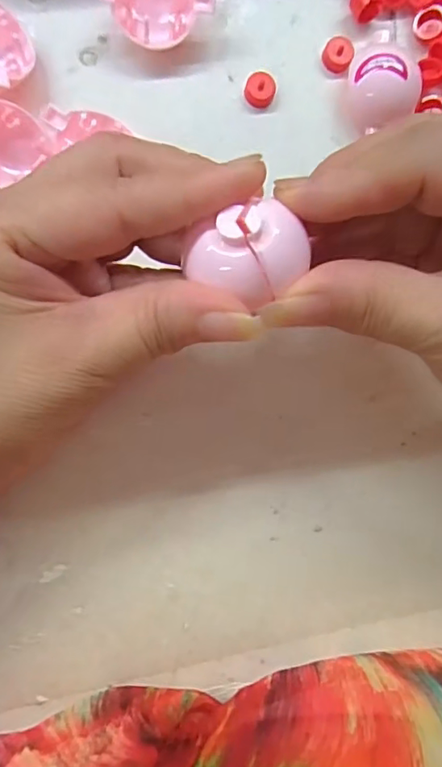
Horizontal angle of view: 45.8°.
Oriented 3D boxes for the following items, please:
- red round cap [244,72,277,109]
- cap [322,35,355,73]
[{"bbox_3d":[0.016,-0.119,0.211,0.013,0.005,0.012,0,92,-6],"label":"red round cap"},{"bbox_3d":[0.048,-0.134,0.213,0.012,0.007,0.012,0,92,-6],"label":"cap"}]

